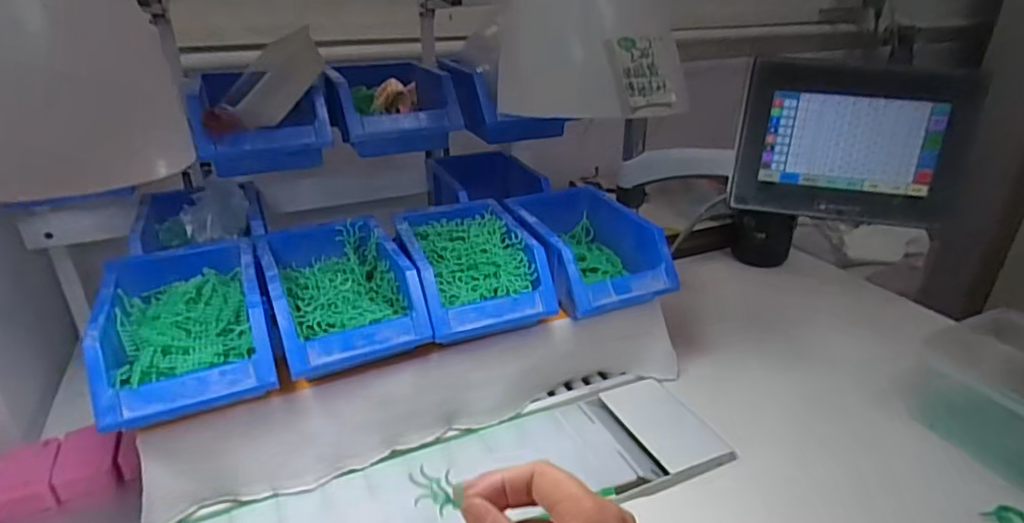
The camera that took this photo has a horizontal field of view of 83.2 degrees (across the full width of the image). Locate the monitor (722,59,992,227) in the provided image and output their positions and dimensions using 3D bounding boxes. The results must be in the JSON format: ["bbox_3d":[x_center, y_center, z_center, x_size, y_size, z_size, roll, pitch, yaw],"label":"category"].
[{"bbox_3d":[0.318,-0.113,0.554,0.193,0.135,0.043,4,26,8],"label":"monitor"}]

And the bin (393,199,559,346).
[{"bbox_3d":[-0.046,0.002,0.600,0.124,0.066,0.185,-10,28,-19],"label":"bin"}]

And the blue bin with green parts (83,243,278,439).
[{"bbox_3d":[-0.278,0.050,0.497,0.123,0.069,0.186,-12,28,-22],"label":"blue bin with green parts"}]

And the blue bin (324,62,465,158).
[{"bbox_3d":[-0.136,-0.174,0.649,0.129,0.069,0.131,-11,28,-21],"label":"blue bin"}]

